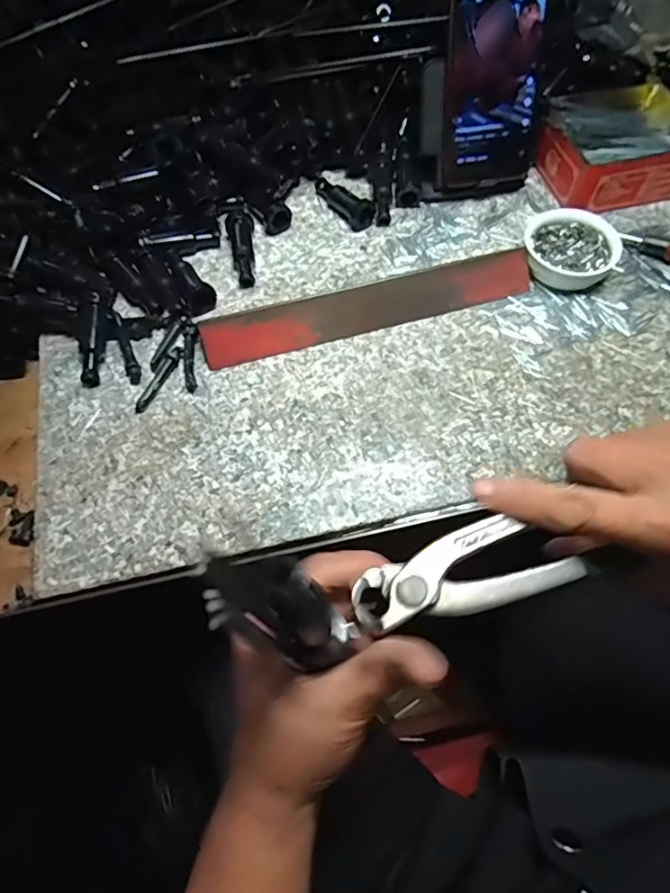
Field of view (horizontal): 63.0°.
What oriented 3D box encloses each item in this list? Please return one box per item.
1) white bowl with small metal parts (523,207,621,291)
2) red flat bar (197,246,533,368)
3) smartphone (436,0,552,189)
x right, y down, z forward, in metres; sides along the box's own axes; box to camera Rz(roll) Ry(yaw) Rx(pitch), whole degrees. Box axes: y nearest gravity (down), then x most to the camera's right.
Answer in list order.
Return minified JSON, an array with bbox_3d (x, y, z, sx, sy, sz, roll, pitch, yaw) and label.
[{"bbox_3d":[0.186,-0.156,0.439,0.071,0.026,0.067,-1,62,1],"label":"white bowl with small metal parts"},{"bbox_3d":[0.029,-0.107,0.416,0.257,0.034,0.011,-16,22,-9],"label":"red flat bar"},{"bbox_3d":[0.127,-0.299,0.432,0.090,0.168,0.010,-8,38,-6],"label":"smartphone"}]

